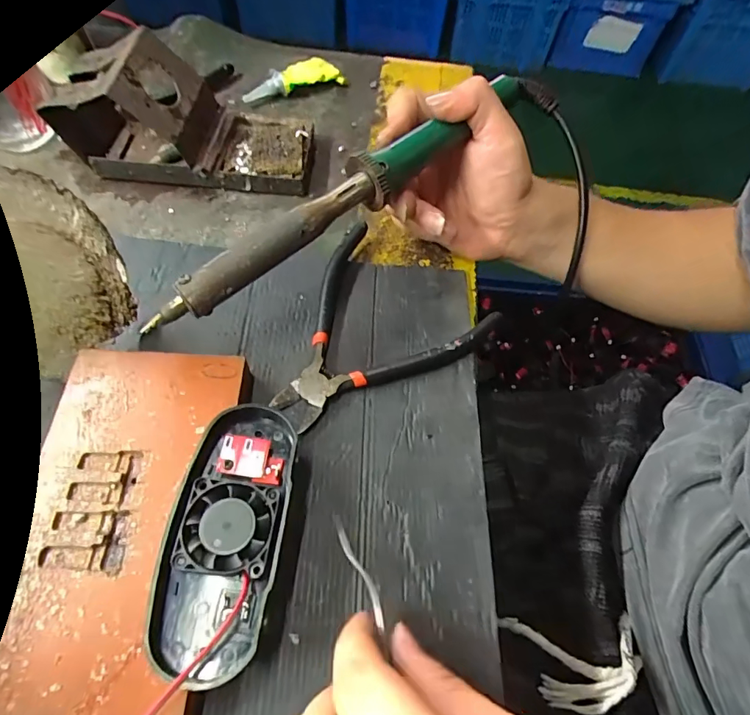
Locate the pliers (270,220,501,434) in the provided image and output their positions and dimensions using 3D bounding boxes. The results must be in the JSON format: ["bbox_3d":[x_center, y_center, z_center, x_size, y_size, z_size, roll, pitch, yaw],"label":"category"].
[{"bbox_3d":[-0.007,-0.012,0.291,0.118,0.016,0.135,35,63,15],"label":"pliers"}]

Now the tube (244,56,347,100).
[{"bbox_3d":[-0.075,-0.253,0.422,0.095,0.021,0.028,-28,65,-19],"label":"tube"}]

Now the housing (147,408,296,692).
[{"bbox_3d":[-0.066,0.078,0.212,0.046,0.018,0.114,7,60,0],"label":"housing"}]

